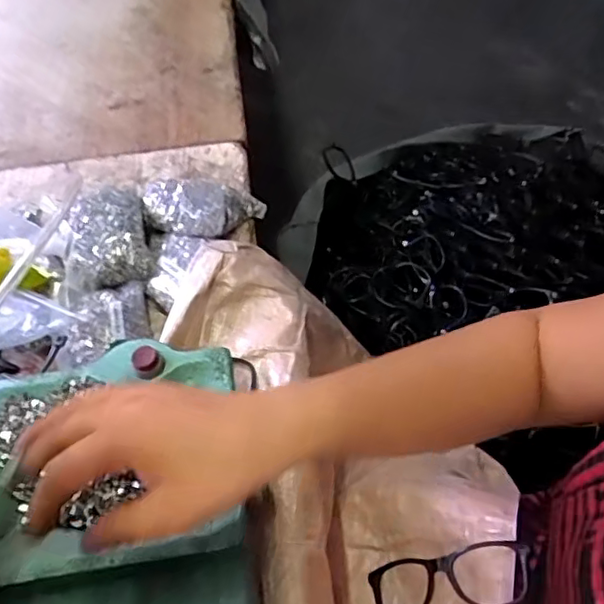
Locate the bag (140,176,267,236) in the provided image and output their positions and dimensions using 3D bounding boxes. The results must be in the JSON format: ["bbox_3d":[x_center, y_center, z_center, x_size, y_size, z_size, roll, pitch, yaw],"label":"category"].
[{"bbox_3d":[-0.130,-0.114,0.726,0.142,0.047,0.105,17,57,14],"label":"bag"}]

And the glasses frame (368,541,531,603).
[{"bbox_3d":[0.120,0.237,0.511,0.154,0.030,0.051,-28,47,32],"label":"glasses frame"}]

